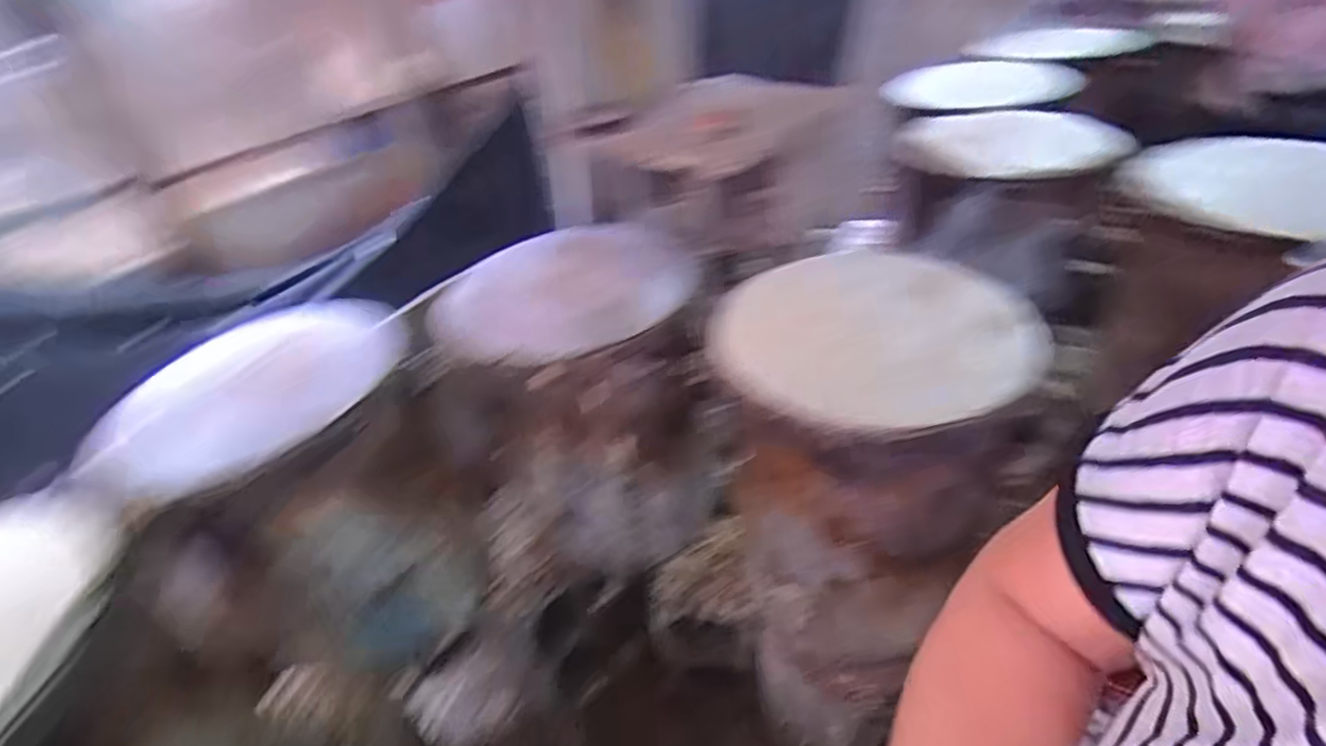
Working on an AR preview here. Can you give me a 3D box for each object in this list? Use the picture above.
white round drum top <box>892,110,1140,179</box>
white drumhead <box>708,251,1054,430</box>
[{"bbox_3d":[0.724,-0.496,1.351,0.417,0.033,0.380,12,41,25],"label":"white round drum top"},{"bbox_3d":[0.256,-0.058,0.808,0.376,0.031,0.343,0,37,11],"label":"white drumhead"}]

